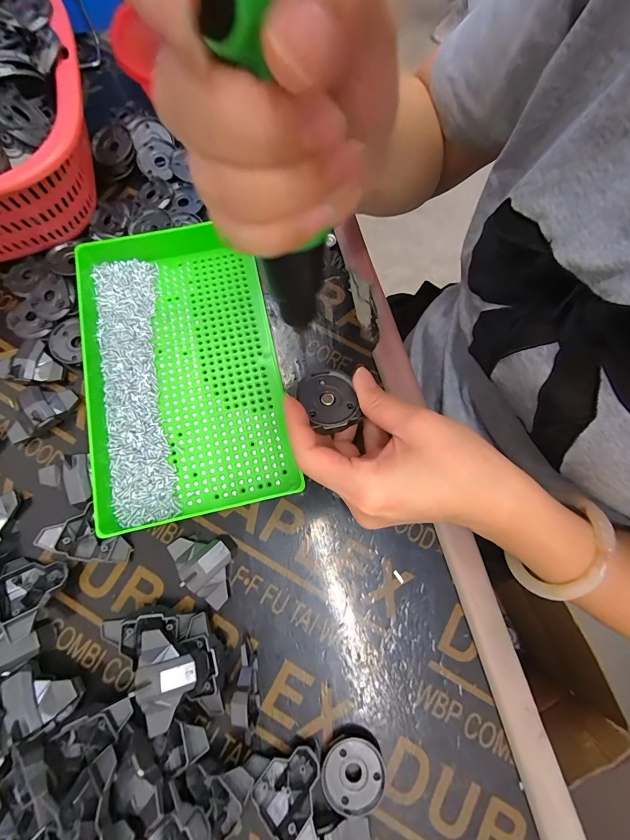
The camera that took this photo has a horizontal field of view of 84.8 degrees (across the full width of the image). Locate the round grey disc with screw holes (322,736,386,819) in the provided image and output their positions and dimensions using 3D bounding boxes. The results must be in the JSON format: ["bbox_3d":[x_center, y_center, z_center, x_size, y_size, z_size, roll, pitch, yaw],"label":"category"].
[{"bbox_3d":[0.026,0.242,0.235,0.042,0.009,0.039,0,76,-1],"label":"round grey disc with screw holes"}]

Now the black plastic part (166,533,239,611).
[{"bbox_3d":[-0.080,0.110,0.263,0.042,0.018,0.057,-31,79,-8],"label":"black plastic part"}]

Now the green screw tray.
[{"bbox_3d":[-0.111,-0.045,0.290,0.154,0.036,0.249,-13,77,-4],"label":"green screw tray"}]

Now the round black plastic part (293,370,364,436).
[{"bbox_3d":[0.009,-0.014,0.230,0.036,0.012,0.044,-27,78,-7],"label":"round black plastic part"}]

